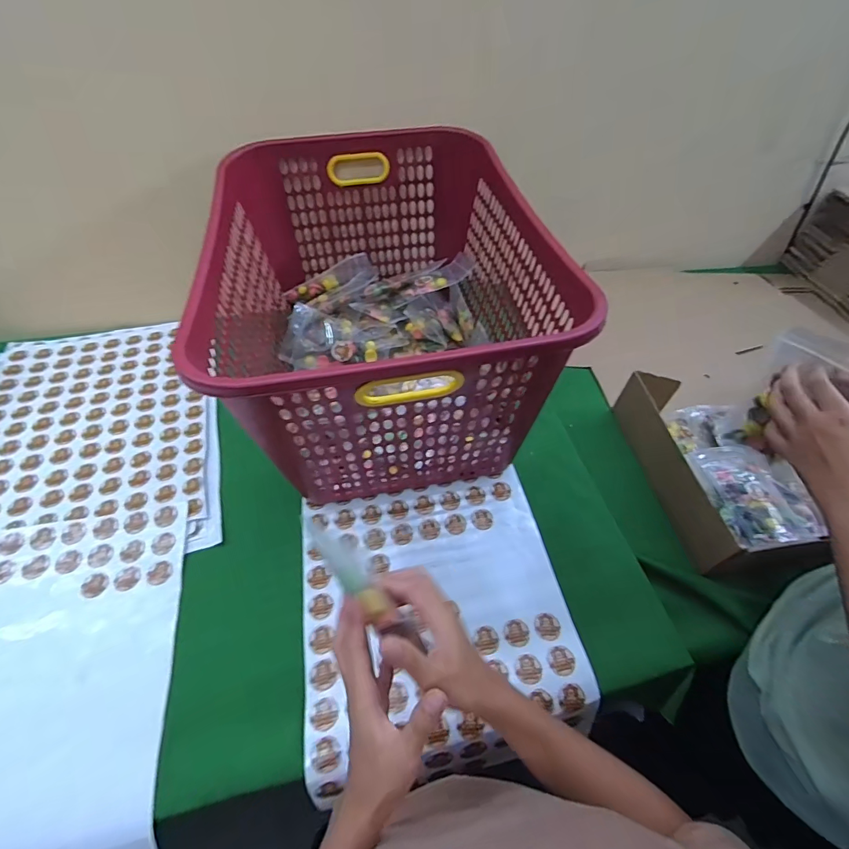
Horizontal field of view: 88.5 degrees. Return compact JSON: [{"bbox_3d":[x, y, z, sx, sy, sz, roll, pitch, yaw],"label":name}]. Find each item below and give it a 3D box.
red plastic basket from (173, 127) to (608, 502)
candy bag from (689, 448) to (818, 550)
[{"bbox_3d":[-0.067,-0.176,0.655,0.406,0.287,0.527,-7,52,-8],"label":"red plastic basket"},{"bbox_3d":[0.475,0.098,0.633,0.097,0.034,0.160,-6,52,-8],"label":"candy bag"}]

